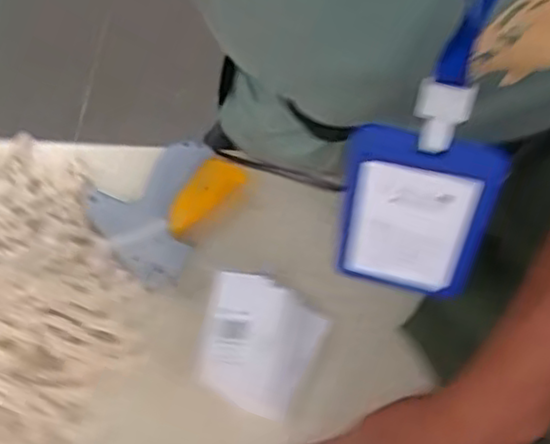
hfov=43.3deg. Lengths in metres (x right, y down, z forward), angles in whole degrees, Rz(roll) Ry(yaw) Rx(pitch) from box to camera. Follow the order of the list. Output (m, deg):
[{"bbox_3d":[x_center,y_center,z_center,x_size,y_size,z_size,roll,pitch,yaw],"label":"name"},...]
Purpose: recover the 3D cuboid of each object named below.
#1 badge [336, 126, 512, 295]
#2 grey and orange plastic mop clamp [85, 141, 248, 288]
[{"bbox_3d":[0.067,0.000,0.341,0.069,0.109,0.007,12,48,10],"label":"badge"},{"bbox_3d":[-0.090,-0.018,0.526,0.090,0.028,0.121,23,56,12],"label":"grey and orange plastic mop clamp"}]

